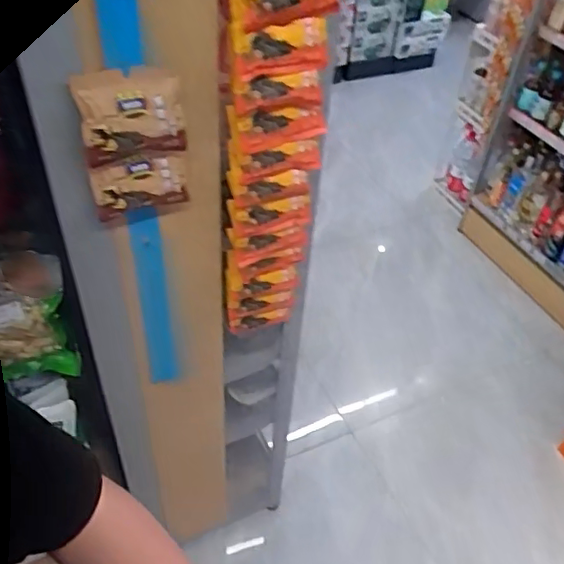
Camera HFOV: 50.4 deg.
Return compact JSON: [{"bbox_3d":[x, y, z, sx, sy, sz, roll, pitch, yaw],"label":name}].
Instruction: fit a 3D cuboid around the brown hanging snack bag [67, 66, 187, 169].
[{"bbox_3d":[-0.167,-0.184,0.667,0.113,0.096,0.028,-20,49,-24],"label":"brown hanging snack bag"}]

